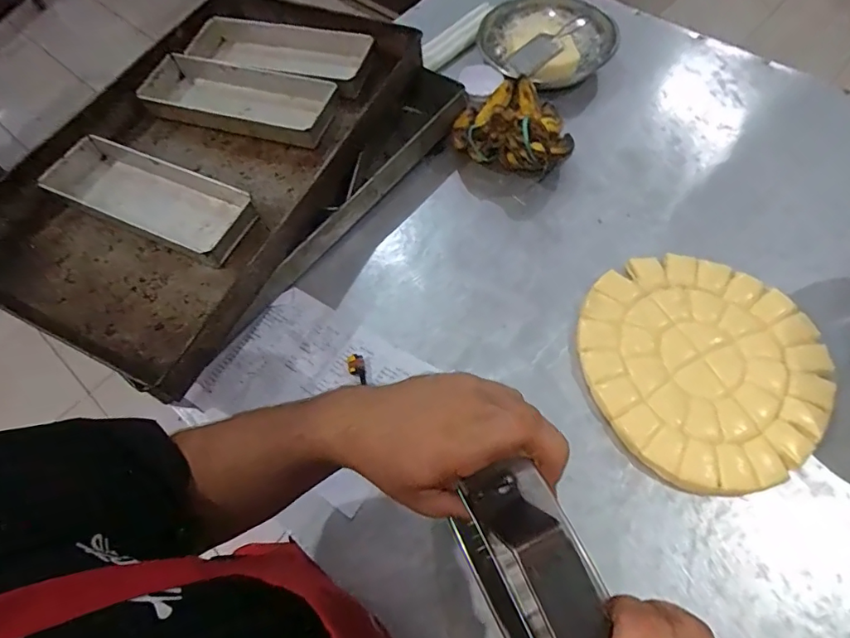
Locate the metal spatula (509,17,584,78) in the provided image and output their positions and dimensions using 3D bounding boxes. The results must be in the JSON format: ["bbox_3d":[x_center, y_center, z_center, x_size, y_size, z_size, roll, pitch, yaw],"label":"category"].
[{"bbox_3d":[0.213,-0.477,0.871,0.179,0.014,0.050,-43,90,-16],"label":"metal spatula"}]

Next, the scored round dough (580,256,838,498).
[{"bbox_3d":[0.349,0.052,0.631,0.279,0.029,0.292,-2,62,4],"label":"scored round dough"}]

